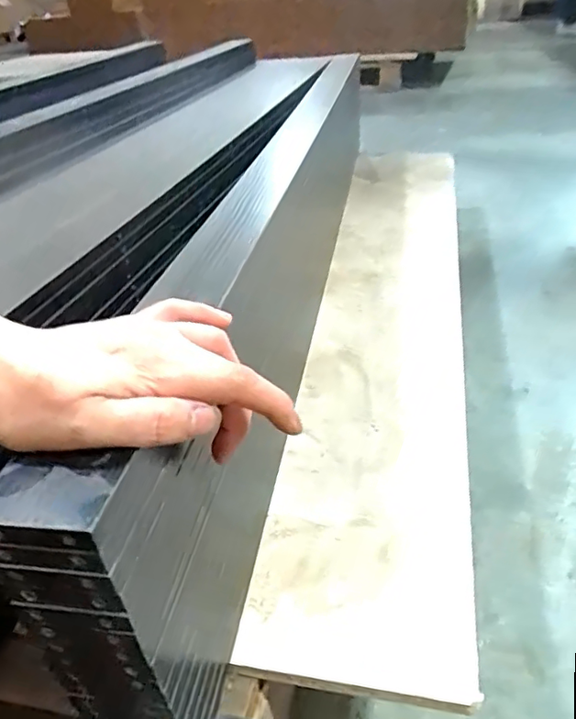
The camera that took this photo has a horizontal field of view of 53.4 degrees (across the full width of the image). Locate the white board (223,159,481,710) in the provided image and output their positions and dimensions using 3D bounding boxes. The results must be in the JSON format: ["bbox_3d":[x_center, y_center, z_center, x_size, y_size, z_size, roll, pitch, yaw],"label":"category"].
[{"bbox_3d":[0.141,-0.102,0.761,0.170,0.025,1.036,1,36,12],"label":"white board"}]

